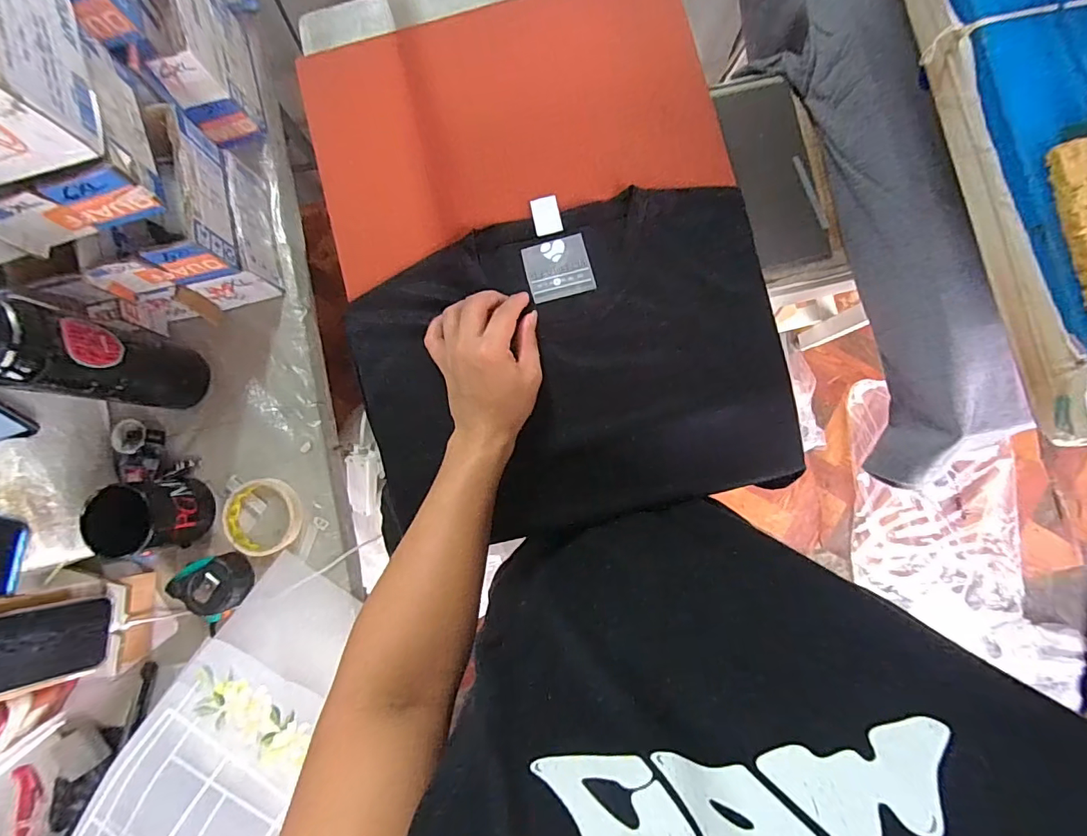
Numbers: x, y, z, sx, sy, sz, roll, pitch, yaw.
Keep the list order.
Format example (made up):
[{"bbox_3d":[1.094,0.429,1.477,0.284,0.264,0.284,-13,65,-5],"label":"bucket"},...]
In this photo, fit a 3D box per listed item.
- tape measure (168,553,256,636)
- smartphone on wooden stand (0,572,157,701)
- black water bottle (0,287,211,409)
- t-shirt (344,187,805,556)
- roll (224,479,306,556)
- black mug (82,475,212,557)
[{"bbox_3d":[-0.400,0.206,0.598,0.079,0.037,0.082,-41,85,0],"label":"tape measure"},{"bbox_3d":[-0.555,0.238,0.509,0.051,0.258,0.112,0,86,30],"label":"smartphone on wooden stand"},{"bbox_3d":[-0.463,-0.063,0.503,0.066,0.280,0.087,8,87,3],"label":"black water bottle"},{"bbox_3d":[0.022,-0.048,0.497,0.413,0.045,0.302,-13,86,2],"label":"t-shirt"},{"bbox_3d":[-0.351,0.124,0.616,0.094,0.017,0.091,-9,86,2],"label":"roll"},{"bbox_3d":[-0.463,0.116,0.586,0.087,0.097,0.085,-6,86,2],"label":"black mug"}]

